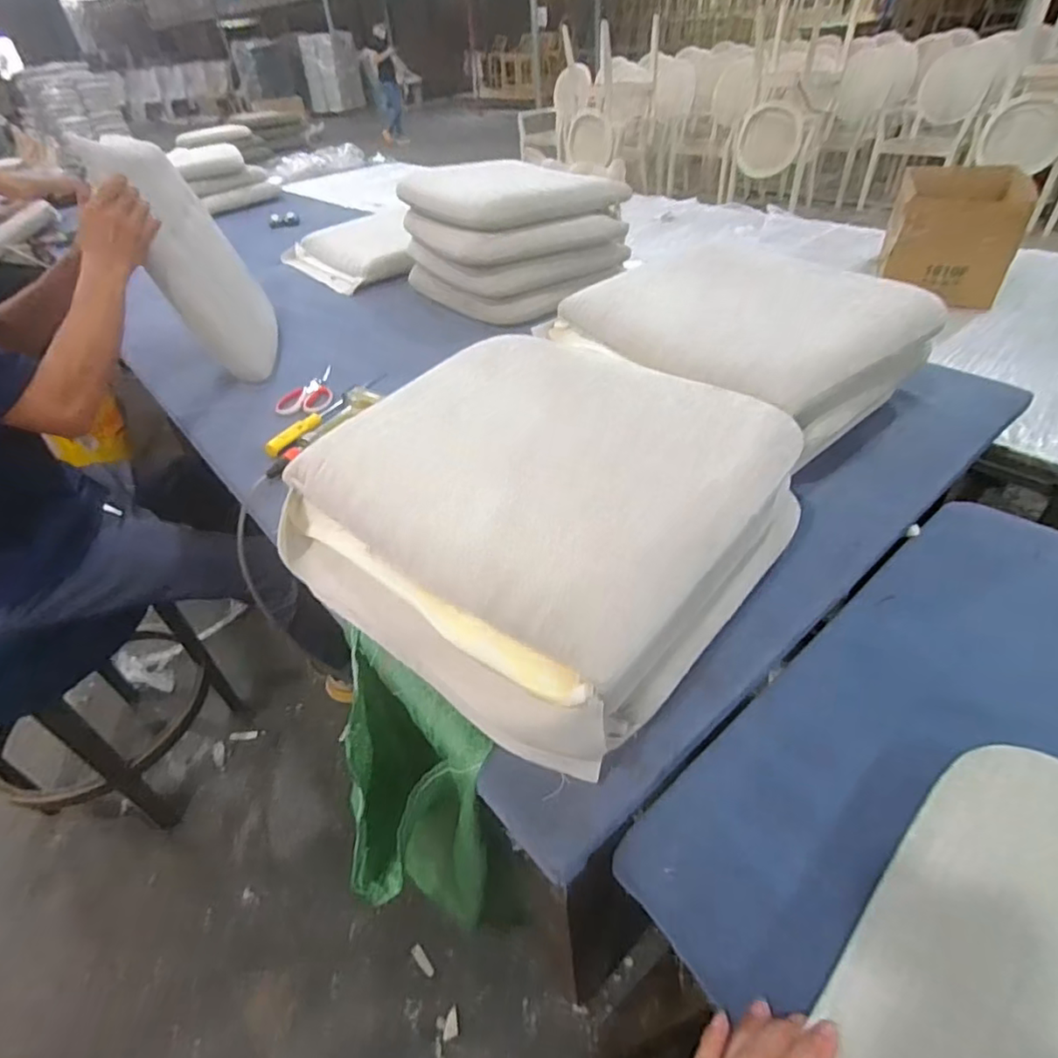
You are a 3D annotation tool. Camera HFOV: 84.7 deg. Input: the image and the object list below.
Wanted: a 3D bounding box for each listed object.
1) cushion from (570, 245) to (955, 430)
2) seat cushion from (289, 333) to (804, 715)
[{"bbox_3d":[0.308,-0.309,0.842,0.357,0.060,0.424,-26,45,-22],"label":"cushion"},{"bbox_3d":[0.009,-0.057,0.601,0.416,0.076,0.387,29,52,33],"label":"seat cushion"}]

